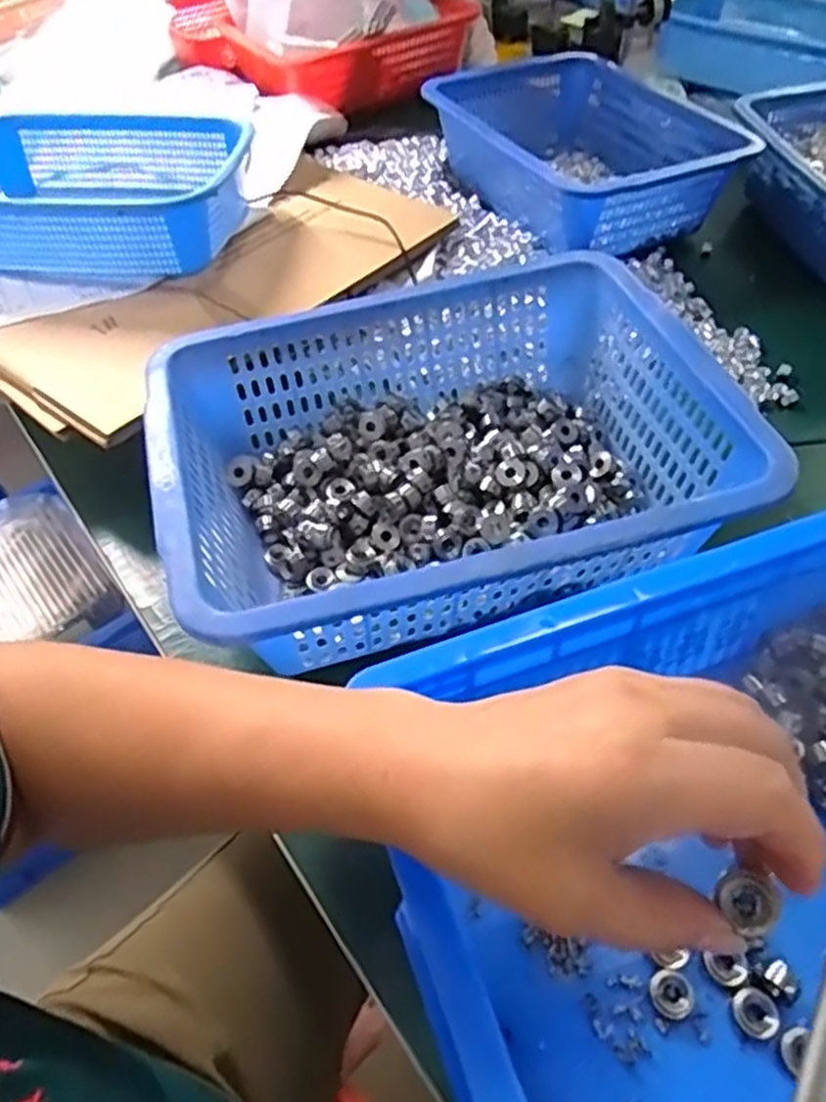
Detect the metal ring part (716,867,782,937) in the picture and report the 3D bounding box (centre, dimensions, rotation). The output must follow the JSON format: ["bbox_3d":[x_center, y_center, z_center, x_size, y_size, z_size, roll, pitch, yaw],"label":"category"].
[{"bbox_3d":[0.106,0.111,0.240,0.016,0.010,0.018,-45,72,2],"label":"metal ring part"}]

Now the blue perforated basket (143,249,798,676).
[{"bbox_3d":[0.018,-0.058,0.503,0.345,0.100,0.269,-11,52,-6],"label":"blue perforated basket"}]

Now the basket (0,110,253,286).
[{"bbox_3d":[-0.287,-0.327,0.687,0.281,0.076,0.198,0,52,3],"label":"basket"}]

